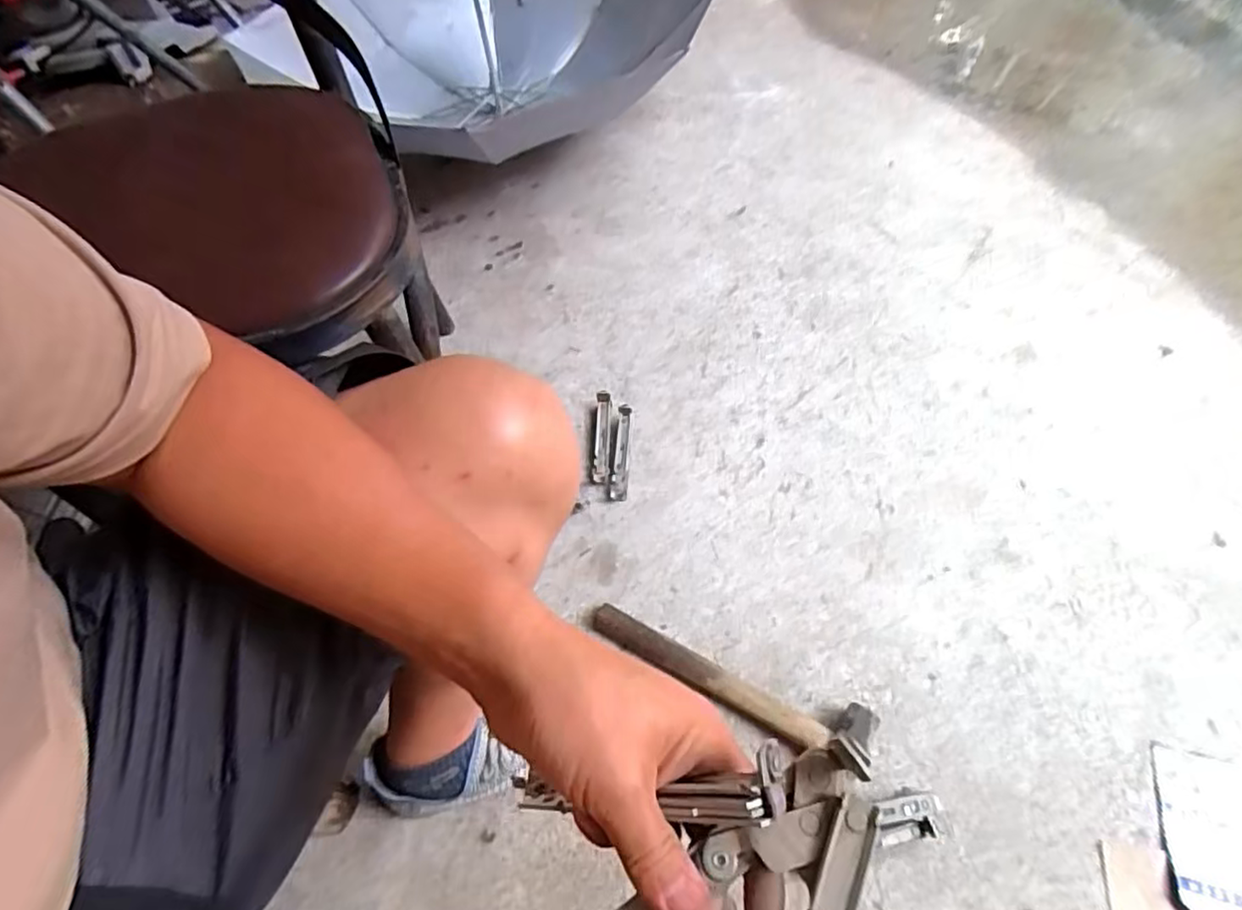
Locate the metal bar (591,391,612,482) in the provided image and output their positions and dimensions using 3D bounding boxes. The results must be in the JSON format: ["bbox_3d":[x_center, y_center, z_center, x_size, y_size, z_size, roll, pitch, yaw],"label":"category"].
[{"bbox_3d":[-0.028,-0.027,0.955,0.025,0.021,0.151,1,60,2],"label":"metal bar"}]

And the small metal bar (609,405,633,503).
[{"bbox_3d":[0.000,-0.003,0.925,0.024,0.025,0.146,3,60,3],"label":"small metal bar"}]

